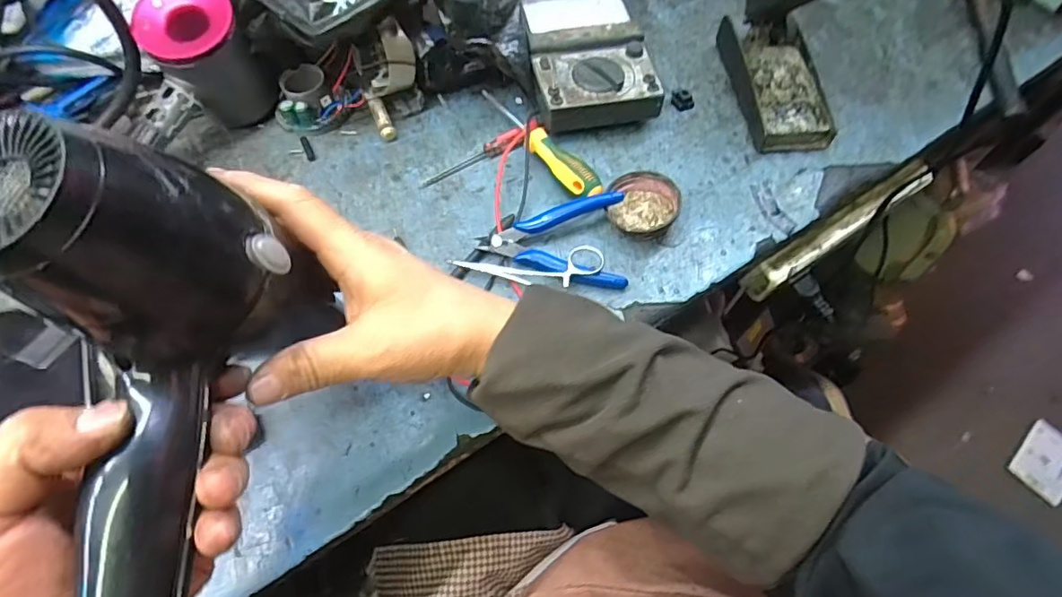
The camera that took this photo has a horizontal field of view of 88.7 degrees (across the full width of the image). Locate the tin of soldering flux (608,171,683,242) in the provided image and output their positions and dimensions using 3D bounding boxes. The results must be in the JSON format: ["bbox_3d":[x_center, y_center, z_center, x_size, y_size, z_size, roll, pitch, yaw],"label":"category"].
[{"bbox_3d":[0.096,-0.079,0.463,0.057,0.023,0.059,0,61,0],"label":"tin of soldering flux"}]

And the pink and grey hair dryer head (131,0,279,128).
[{"bbox_3d":[-0.279,-0.205,0.475,0.077,0.107,0.066,-34,67,-17],"label":"pink and grey hair dryer head"}]

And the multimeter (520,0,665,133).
[{"bbox_3d":[0.051,-0.235,0.532,0.108,0.052,0.182,-9,62,-5],"label":"multimeter"}]

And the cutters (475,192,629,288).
[{"bbox_3d":[0.018,-0.048,0.444,0.115,0.027,0.075,1,61,1],"label":"cutters"}]

